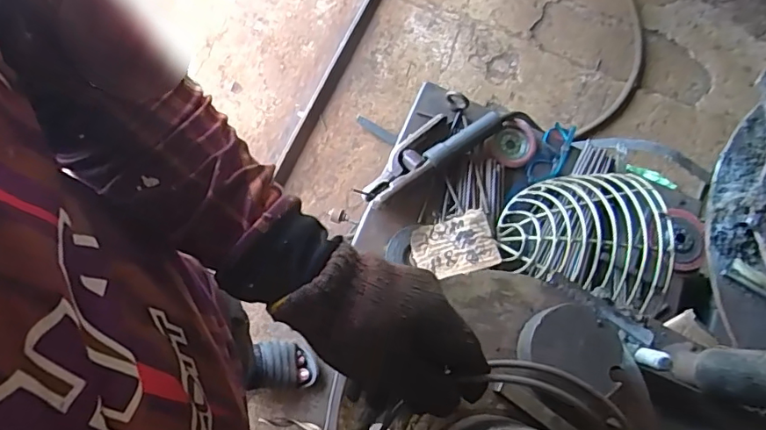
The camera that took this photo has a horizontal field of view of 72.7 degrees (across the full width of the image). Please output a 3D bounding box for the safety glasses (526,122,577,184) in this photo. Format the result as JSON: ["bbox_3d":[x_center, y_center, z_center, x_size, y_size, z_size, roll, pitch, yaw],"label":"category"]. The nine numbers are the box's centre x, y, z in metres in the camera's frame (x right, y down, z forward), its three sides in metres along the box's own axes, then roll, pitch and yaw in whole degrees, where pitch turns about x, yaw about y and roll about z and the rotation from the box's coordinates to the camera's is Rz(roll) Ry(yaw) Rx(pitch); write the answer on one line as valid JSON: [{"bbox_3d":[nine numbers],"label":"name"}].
[{"bbox_3d":[0.268,-0.096,0.827,0.044,0.030,0.125,28,74,3],"label":"safety glasses"}]

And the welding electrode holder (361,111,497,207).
[{"bbox_3d":[0.062,-0.097,0.794,0.234,0.041,0.065,-37,81,-13],"label":"welding electrode holder"}]

